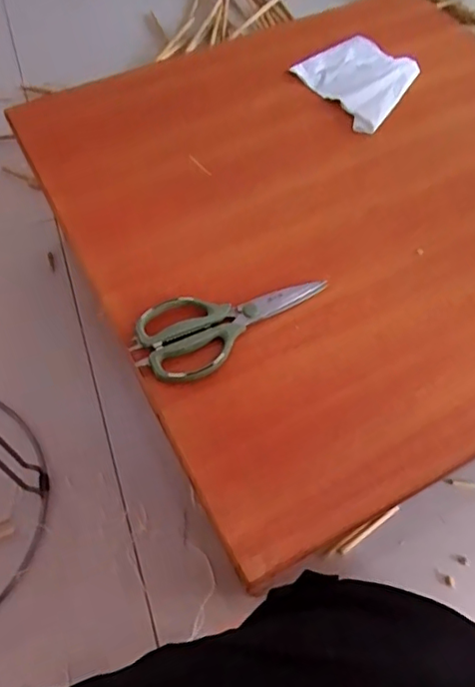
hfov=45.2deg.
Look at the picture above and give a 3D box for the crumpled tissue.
[{"bbox_3d":[0.183,-0.390,0.838,0.160,0.014,0.167,-37,65,-21],"label":"crumpled tissue"}]

